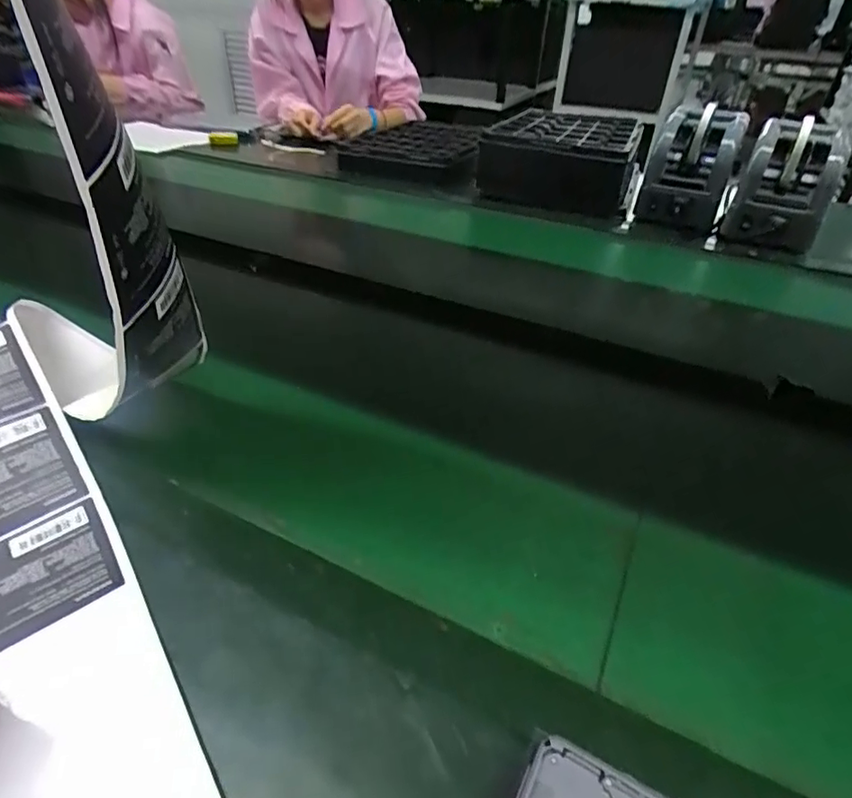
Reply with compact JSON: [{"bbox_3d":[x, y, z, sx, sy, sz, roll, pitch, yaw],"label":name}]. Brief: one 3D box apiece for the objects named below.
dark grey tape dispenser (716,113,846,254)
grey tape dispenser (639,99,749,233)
[{"bbox_3d":[0.500,-0.294,0.741,0.119,0.146,0.152,24,44,26],"label":"dark grey tape dispenser"},{"bbox_3d":[0.405,-0.350,0.808,0.119,0.146,0.170,19,42,21],"label":"grey tape dispenser"}]

